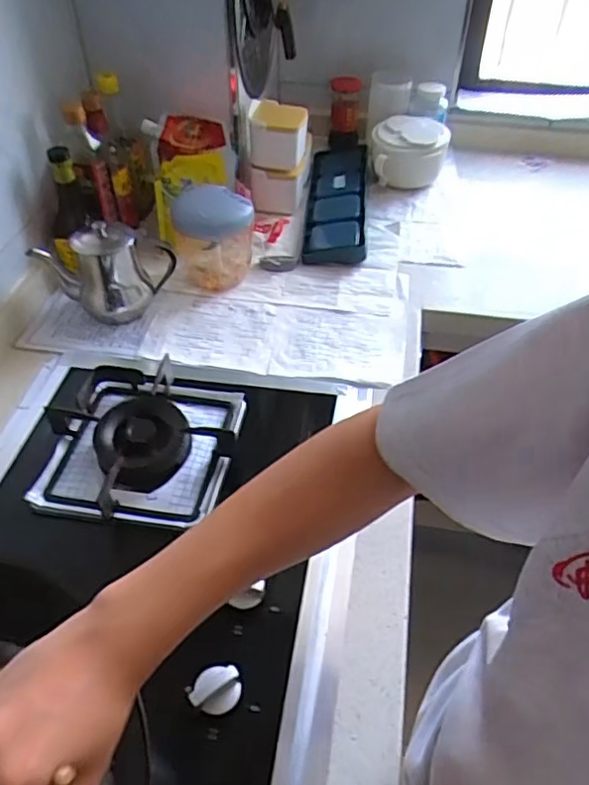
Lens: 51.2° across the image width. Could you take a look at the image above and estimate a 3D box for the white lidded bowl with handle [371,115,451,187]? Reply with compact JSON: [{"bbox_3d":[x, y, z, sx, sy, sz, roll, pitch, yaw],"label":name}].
[{"bbox_3d":[0.222,-0.471,1.218,0.151,0.120,0.151,0,47,0],"label":"white lidded bowl with handle"}]

